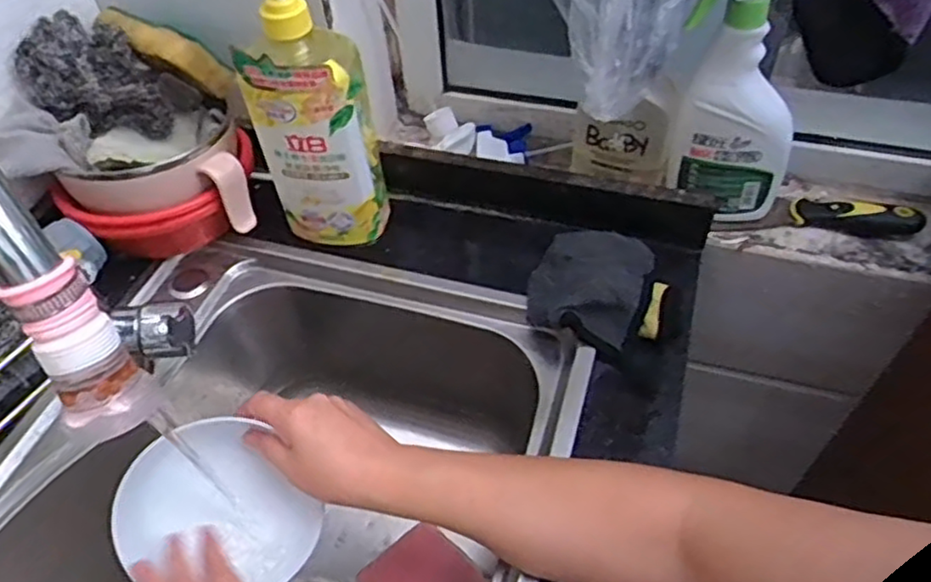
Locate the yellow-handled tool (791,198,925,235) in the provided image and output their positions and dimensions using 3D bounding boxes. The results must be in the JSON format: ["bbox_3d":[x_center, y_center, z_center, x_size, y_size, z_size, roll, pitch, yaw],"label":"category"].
[{"bbox_3d":[0.364,-0.068,0.634,0.110,0.029,0.018,10,51,12],"label":"yellow-handled tool"}]

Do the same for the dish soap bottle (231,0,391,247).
[{"bbox_3d":[-0.125,-0.145,0.562,0.094,0.266,0.051,-14,50,-8],"label":"dish soap bottle"}]

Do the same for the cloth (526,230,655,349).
[{"bbox_3d":[0.107,-0.010,0.587,0.091,0.031,0.120,18,53,18],"label":"cloth"}]

